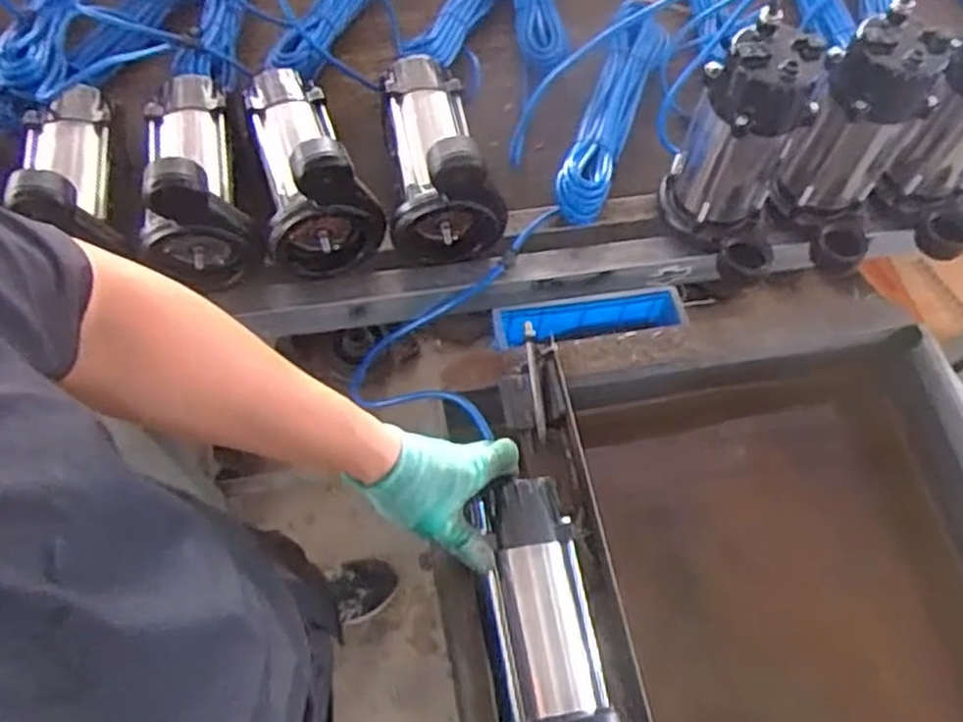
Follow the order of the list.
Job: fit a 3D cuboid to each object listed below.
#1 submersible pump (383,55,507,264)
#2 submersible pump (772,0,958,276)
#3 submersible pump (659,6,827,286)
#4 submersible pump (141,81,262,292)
[{"bbox_3d":[-0.055,-0.250,0.858,0.115,0.155,0.230,-10,64,-8],"label":"submersible pump"},{"bbox_3d":[0.392,-0.219,0.822,0.120,0.237,0.132,21,64,7],"label":"submersible pump"},{"bbox_3d":[0.274,-0.212,0.806,0.131,0.221,0.130,19,64,7],"label":"submersible pump"},{"bbox_3d":[-0.303,-0.221,0.820,0.098,0.157,0.232,-9,64,-8],"label":"submersible pump"}]

